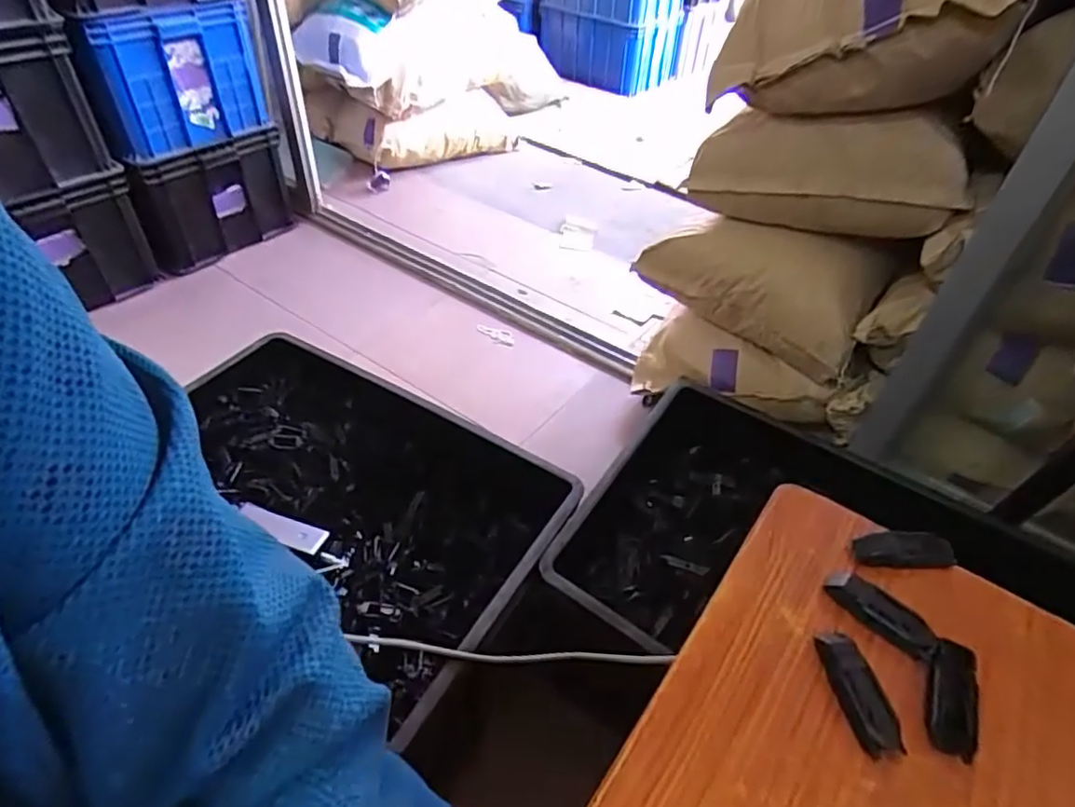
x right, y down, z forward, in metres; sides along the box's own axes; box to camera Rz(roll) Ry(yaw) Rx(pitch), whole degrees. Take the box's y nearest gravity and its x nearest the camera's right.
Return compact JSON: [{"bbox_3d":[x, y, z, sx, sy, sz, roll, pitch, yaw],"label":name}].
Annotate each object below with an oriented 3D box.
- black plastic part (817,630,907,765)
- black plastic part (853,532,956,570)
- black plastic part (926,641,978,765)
[{"bbox_3d":[0.185,0.165,0.351,0.028,0.015,0.065,-1,43,-5],"label":"black plastic part"},{"bbox_3d":[0.252,0.100,0.420,0.066,0.012,0.021,3,43,-1],"label":"black plastic part"},{"bbox_3d":[0.238,0.169,0.351,0.024,0.009,0.065,19,45,15],"label":"black plastic part"}]

